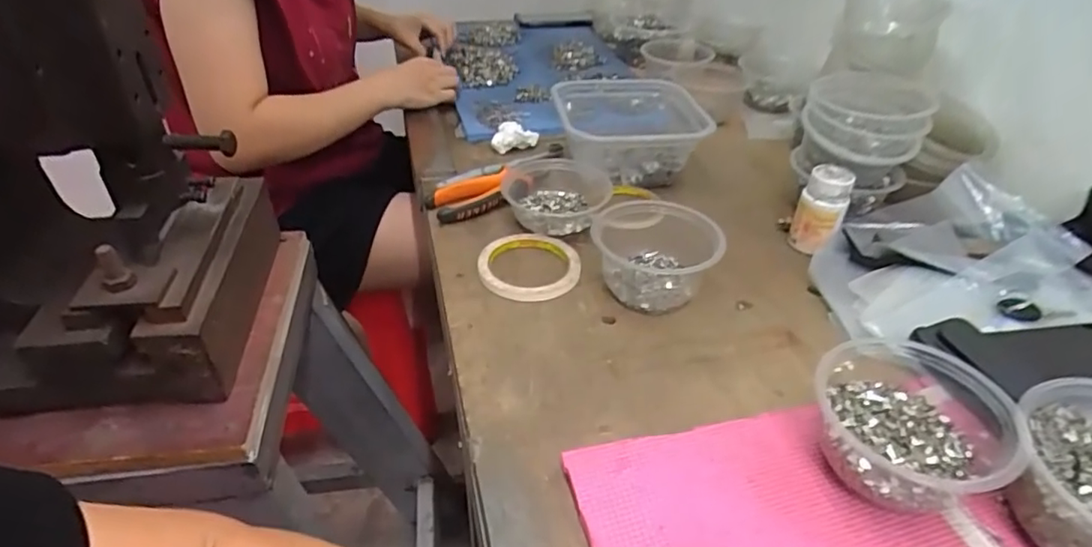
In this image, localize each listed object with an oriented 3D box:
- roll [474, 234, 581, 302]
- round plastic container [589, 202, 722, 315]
[{"bbox_3d":[-0.015,-0.010,0.581,0.094,0.015,0.095,2,38,-1],"label":"roll"},{"bbox_3d":[0.103,-0.019,0.563,0.108,0.060,0.119,-1,38,-4],"label":"round plastic container"}]

